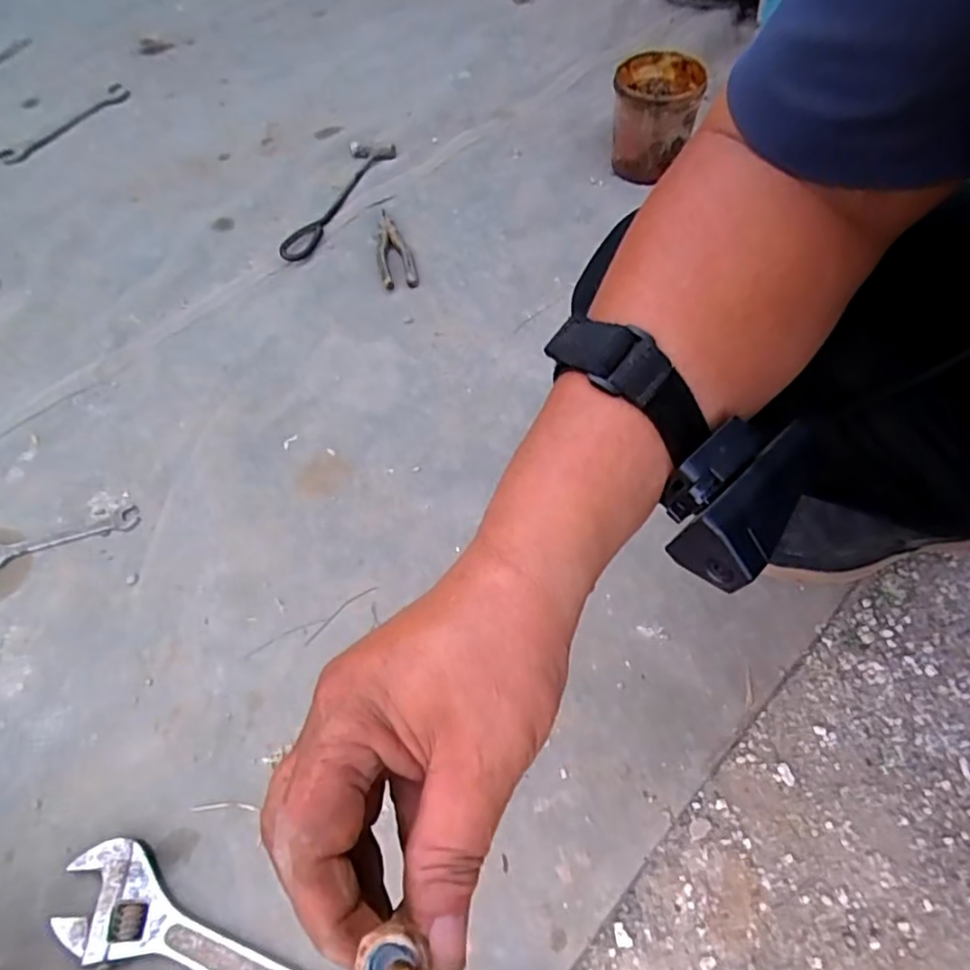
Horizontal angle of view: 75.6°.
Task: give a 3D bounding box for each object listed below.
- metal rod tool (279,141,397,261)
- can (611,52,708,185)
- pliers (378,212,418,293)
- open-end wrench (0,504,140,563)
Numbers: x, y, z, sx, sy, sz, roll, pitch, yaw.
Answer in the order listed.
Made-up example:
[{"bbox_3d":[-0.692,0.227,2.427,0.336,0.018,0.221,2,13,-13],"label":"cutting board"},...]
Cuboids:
[{"bbox_3d":[-0.226,-0.458,0.995,0.082,0.014,0.316,11,57,10],"label":"metal rod tool"},{"bbox_3d":[0.240,-0.512,0.900,0.119,0.145,0.110,9,57,8],"label":"can"},{"bbox_3d":[-0.133,-0.342,0.898,0.049,0.010,0.169,-13,56,-6],"label":"pliers"},{"bbox_3d":[-0.451,0.053,0.670,0.154,0.007,0.030,-16,57,-8],"label":"open-end wrench"}]

